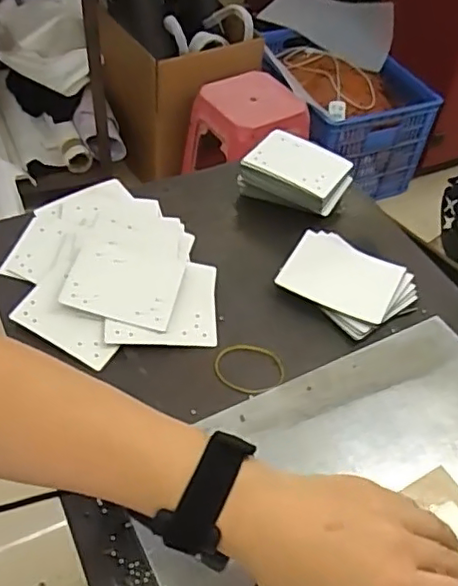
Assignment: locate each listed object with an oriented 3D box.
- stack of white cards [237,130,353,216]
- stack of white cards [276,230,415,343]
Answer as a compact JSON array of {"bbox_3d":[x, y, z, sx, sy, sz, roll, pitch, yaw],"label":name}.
[{"bbox_3d":[0.075,-0.133,0.669,0.114,0.044,0.075,26,52,18],"label":"stack of white cards"},{"bbox_3d":[0.116,-0.012,0.594,0.122,0.014,0.096,32,54,22],"label":"stack of white cards"}]

